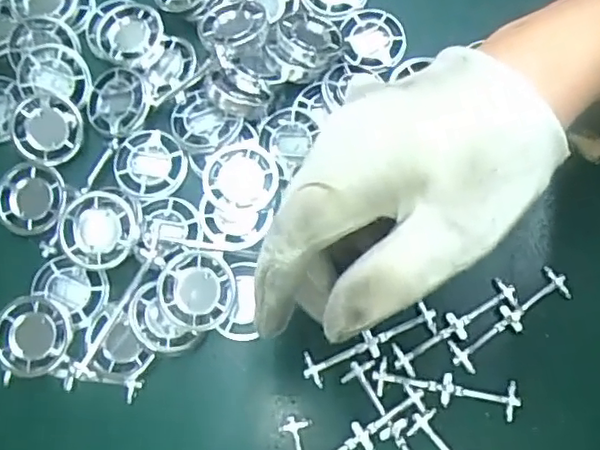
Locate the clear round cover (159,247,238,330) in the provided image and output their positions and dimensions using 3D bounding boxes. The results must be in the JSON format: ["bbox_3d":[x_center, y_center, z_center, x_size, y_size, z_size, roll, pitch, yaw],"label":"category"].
[{"bbox_3d":[-0.050,0.032,0.304,0.036,0.008,0.039,-1,80,4],"label":"clear round cover"}]

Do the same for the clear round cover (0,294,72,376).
[{"bbox_3d":[-0.133,0.055,0.307,0.036,0.008,0.037,-1,75,3],"label":"clear round cover"}]

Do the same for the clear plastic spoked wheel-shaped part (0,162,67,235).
[{"bbox_3d":[-0.144,-0.014,0.329,0.037,0.004,0.038,-1,75,3],"label":"clear plastic spoked wheel-shaped part"}]

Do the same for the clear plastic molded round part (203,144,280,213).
[{"bbox_3d":[-0.031,-0.024,0.325,0.038,0.009,0.035,-1,75,3],"label":"clear plastic molded round part"}]

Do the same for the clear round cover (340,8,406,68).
[{"bbox_3d":[0.041,-0.107,0.352,0.036,0.005,0.037,-1,75,3],"label":"clear round cover"}]

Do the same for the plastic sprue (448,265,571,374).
[{"bbox_3d":[0.107,0.047,0.313,0.071,0.004,0.018,-36,76,-7],"label":"plastic sprue"}]

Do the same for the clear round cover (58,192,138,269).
[{"bbox_3d":[-0.101,0.003,0.310,0.037,0.005,0.036,0,89,-4],"label":"clear round cover"}]

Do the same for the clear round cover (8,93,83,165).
[{"bbox_3d":[-0.139,-0.053,0.337,0.037,0.006,0.037,-1,75,3],"label":"clear round cover"}]

